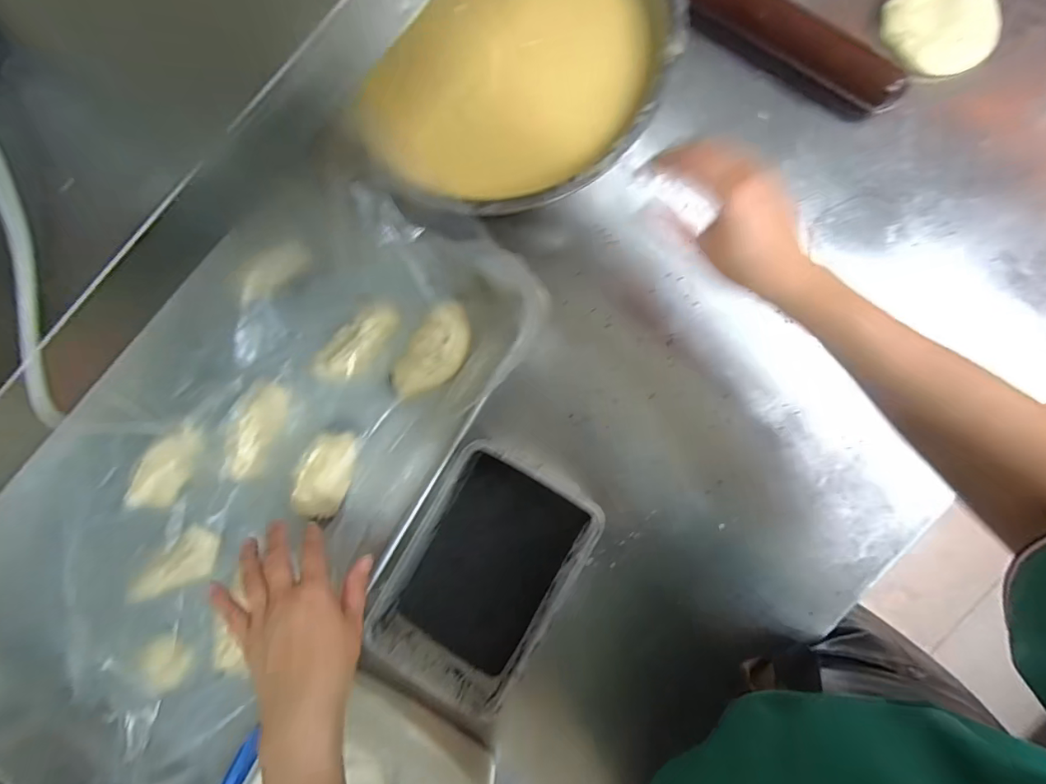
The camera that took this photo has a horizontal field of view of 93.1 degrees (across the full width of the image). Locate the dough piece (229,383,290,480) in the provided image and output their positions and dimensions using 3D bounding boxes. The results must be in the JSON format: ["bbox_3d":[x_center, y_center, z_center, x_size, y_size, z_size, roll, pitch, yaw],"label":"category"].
[{"bbox_3d":[-0.264,0.039,0.491,0.043,0.013,0.100,21,89,8],"label":"dough piece"}]

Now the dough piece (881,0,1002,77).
[{"bbox_3d":[0.401,-0.353,0.478,0.102,0.015,0.088,42,91,8],"label":"dough piece"}]

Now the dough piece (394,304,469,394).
[{"bbox_3d":[-0.088,-0.039,0.487,0.054,0.018,0.099,40,91,8],"label":"dough piece"}]

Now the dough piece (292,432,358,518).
[{"bbox_3d":[-0.196,0.082,0.490,0.041,0.027,0.085,16,88,7],"label":"dough piece"}]

